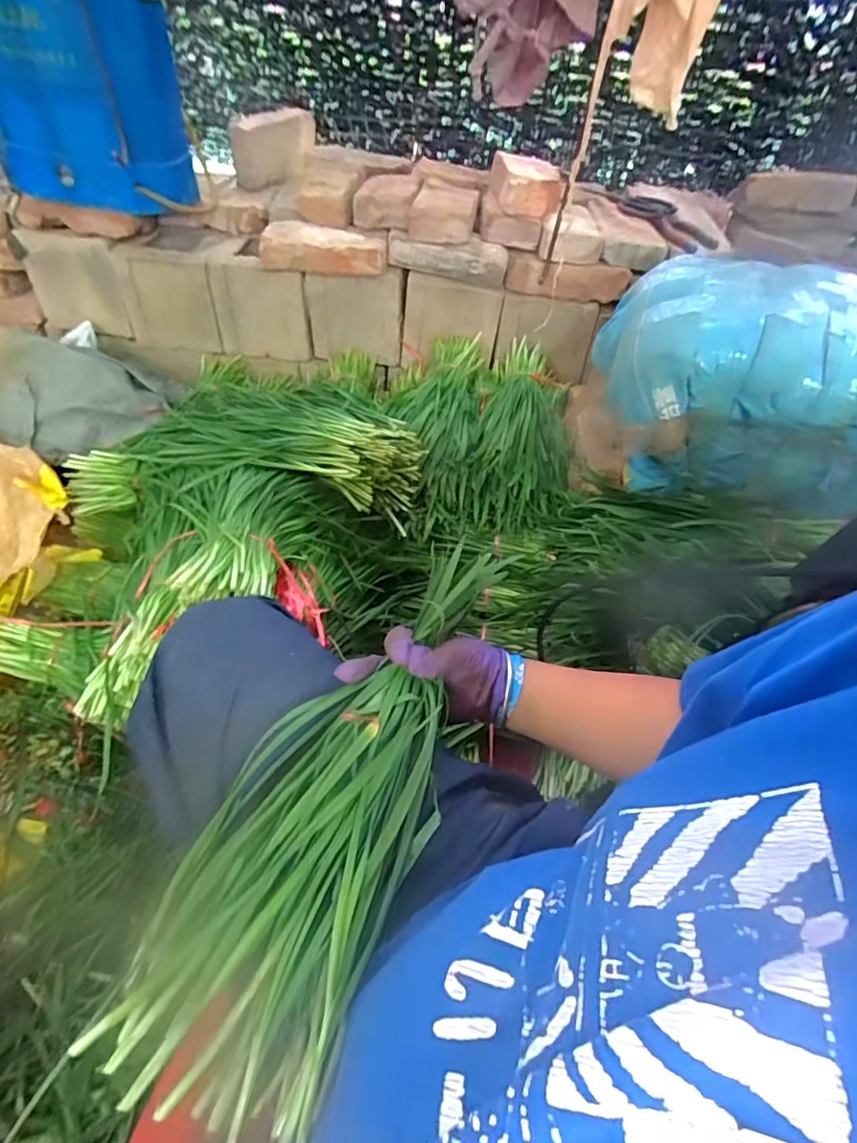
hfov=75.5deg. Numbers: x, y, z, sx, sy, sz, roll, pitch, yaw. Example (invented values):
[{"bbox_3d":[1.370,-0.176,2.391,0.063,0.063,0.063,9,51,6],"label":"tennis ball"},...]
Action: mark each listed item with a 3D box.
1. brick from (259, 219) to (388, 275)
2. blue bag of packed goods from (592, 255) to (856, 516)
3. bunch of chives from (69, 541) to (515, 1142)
[{"bbox_3d":[-0.208,-0.627,1.085,0.255,0.066,0.061,11,49,3],"label":"brick"},{"bbox_3d":[0.495,-0.256,0.824,0.502,0.244,0.276,19,50,11],"label":"blue bag of packed goods"},{"bbox_3d":[-0.055,0.137,0.383,0.138,0.043,0.366,22,57,13],"label":"bunch of chives"}]

